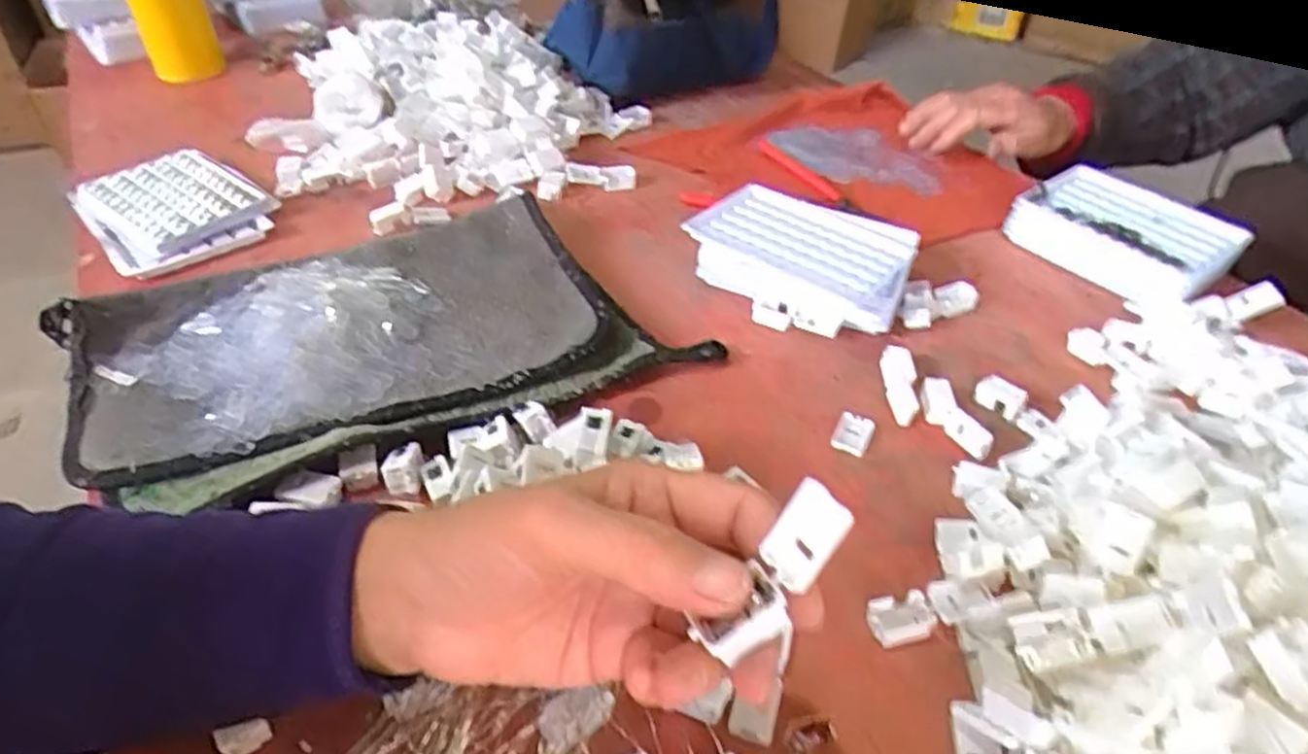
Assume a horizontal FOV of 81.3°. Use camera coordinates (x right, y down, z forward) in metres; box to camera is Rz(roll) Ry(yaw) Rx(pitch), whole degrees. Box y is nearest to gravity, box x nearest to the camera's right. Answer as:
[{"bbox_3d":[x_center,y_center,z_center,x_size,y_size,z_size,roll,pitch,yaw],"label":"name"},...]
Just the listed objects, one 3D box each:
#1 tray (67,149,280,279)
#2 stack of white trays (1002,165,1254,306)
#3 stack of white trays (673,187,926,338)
[{"bbox_3d":[-0.347,-0.124,0.547,0.135,0.014,0.104,33,49,28],"label":"tray"},{"bbox_3d":[0.345,-0.105,0.565,0.112,0.036,0.136,-28,51,-31],"label":"stack of white trays"},{"bbox_3d":[0.104,-0.085,0.520,0.141,0.036,0.117,27,47,23],"label":"stack of white trays"}]

